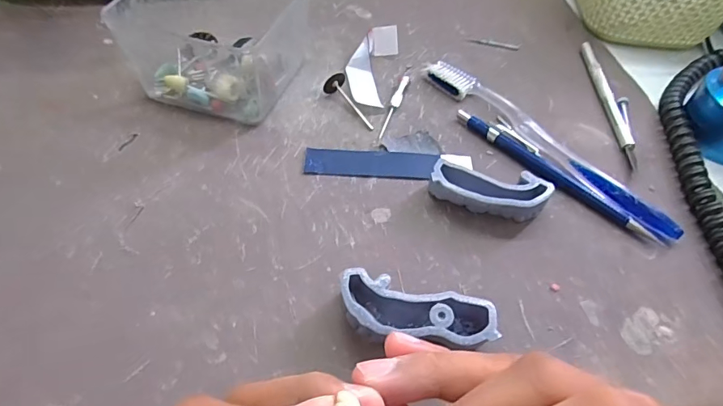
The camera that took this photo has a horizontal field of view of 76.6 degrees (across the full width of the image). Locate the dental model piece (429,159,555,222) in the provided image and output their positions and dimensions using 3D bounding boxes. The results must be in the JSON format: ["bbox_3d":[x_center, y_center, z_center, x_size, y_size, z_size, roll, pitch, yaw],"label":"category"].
[{"bbox_3d":[0.071,-0.005,0.257,0.064,0.021,0.026,6,52,1],"label":"dental model piece"}]

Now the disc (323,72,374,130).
[{"bbox_3d":[-0.009,-0.066,0.304,0.016,0.015,0.044,-21,57,-19],"label":"disc"}]

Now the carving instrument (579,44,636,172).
[{"bbox_3d":[0.176,-0.075,0.328,0.009,0.008,0.126,4,52,-1],"label":"carving instrument"}]

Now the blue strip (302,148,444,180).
[{"bbox_3d":[0.006,-0.026,0.280,0.080,0.004,0.020,2,52,-2],"label":"blue strip"}]

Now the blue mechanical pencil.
[{"bbox_3d":[0.116,-0.020,0.279,0.012,0.010,0.138,-37,63,-27],"label":"blue mechanical pencil"}]

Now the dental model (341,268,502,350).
[{"bbox_3d":[0.025,0.053,0.209,0.067,0.023,0.028,6,52,1],"label":"dental model"}]

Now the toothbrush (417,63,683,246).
[{"bbox_3d":[0.115,-0.042,0.295,0.022,0.011,0.187,-33,61,-25],"label":"toothbrush"}]

